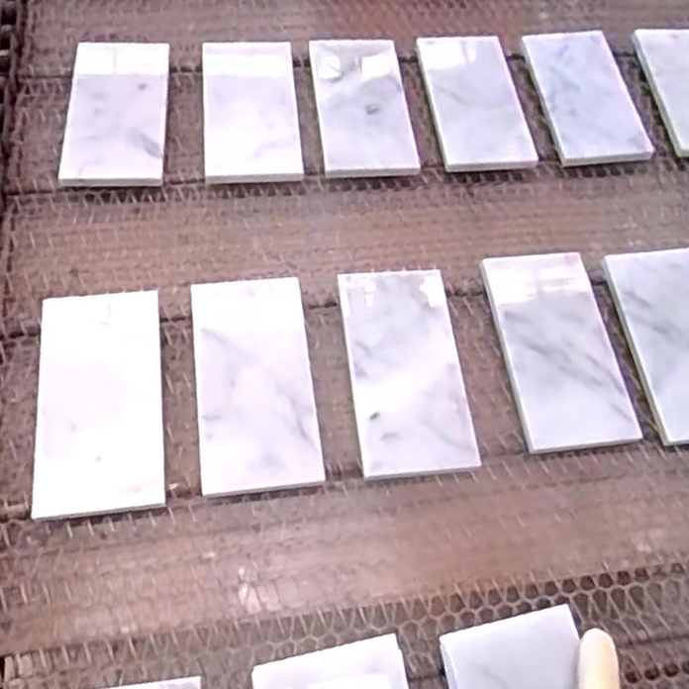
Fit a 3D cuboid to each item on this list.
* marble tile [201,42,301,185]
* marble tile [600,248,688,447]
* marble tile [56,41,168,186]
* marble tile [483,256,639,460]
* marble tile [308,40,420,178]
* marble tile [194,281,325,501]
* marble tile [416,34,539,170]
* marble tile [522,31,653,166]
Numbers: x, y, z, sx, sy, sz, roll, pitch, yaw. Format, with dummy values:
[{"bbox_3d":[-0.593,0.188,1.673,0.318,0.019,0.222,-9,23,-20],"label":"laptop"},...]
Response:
[{"bbox_3d":[-0.080,-0.204,0.608,0.077,0.014,0.156,-8,60,1],"label":"marble tile"},{"bbox_3d":[0.252,-0.004,0.533,0.082,0.008,0.156,-5,61,-2],"label":"marble tile"},{"bbox_3d":[-0.187,-0.195,0.592,0.078,0.012,0.155,-4,58,-3],"label":"marble tile"},{"bbox_3d":[0.154,0.001,0.521,0.078,0.011,0.154,-8,65,-1],"label":"marble tile"},{"bbox_3d":[0.014,-0.211,0.622,0.078,0.008,0.160,-6,60,-2],"label":"marble tile"},{"bbox_3d":[-0.061,0.022,0.485,0.076,0.013,0.153,-6,66,-7],"label":"marble tile"},{"bbox_3d":[0.114,-0.217,0.635,0.076,0.008,0.159,-8,59,1],"label":"marble tile"},{"bbox_3d":[0.213,-0.230,0.650,0.080,0.015,0.159,-8,62,-3],"label":"marble tile"}]

